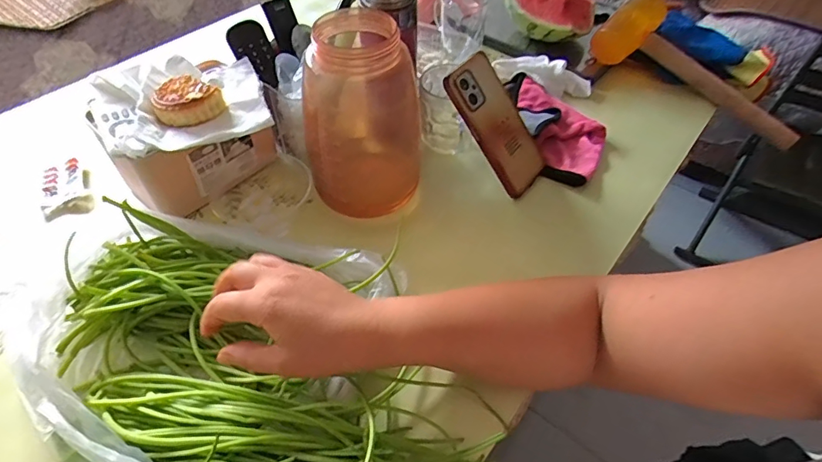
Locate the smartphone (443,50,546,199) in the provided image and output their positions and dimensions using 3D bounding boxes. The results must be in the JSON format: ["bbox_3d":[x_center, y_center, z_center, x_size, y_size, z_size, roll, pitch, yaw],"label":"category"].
[{"bbox_3d":[0.103,-0.125,0.545,0.075,0.162,0.013,-48,23,-23],"label":"smartphone"}]

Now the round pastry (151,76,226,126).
[{"bbox_3d":[-0.231,-0.134,0.480,0.064,0.027,0.053,33,57,24],"label":"round pastry"}]

